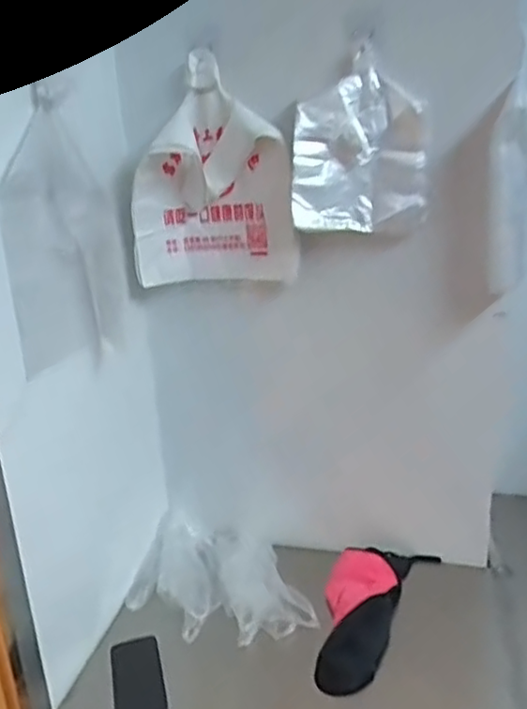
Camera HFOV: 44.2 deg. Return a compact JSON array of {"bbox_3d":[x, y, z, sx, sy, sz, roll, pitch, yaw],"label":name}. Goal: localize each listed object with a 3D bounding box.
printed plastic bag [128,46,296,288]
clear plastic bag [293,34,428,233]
[{"bbox_3d":[-0.076,-0.259,0.970,0.241,0.314,0.088,2,18,12],"label":"printed plastic bag"},{"bbox_3d":[0.133,-0.285,0.888,0.180,0.221,0.043,0,18,3],"label":"clear plastic bag"}]

